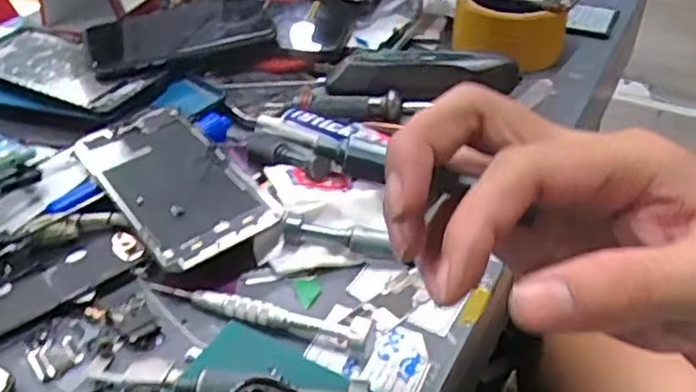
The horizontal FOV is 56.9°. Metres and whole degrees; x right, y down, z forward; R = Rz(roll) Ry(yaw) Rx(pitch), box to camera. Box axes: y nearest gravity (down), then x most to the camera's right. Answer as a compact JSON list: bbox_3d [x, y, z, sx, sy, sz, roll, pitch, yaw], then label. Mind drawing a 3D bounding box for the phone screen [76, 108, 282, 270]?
[{"bbox_3d":[-0.110,-0.012,0.405,0.076,0.007,0.157,-27,46,-26],"label":"phone screen"}]

